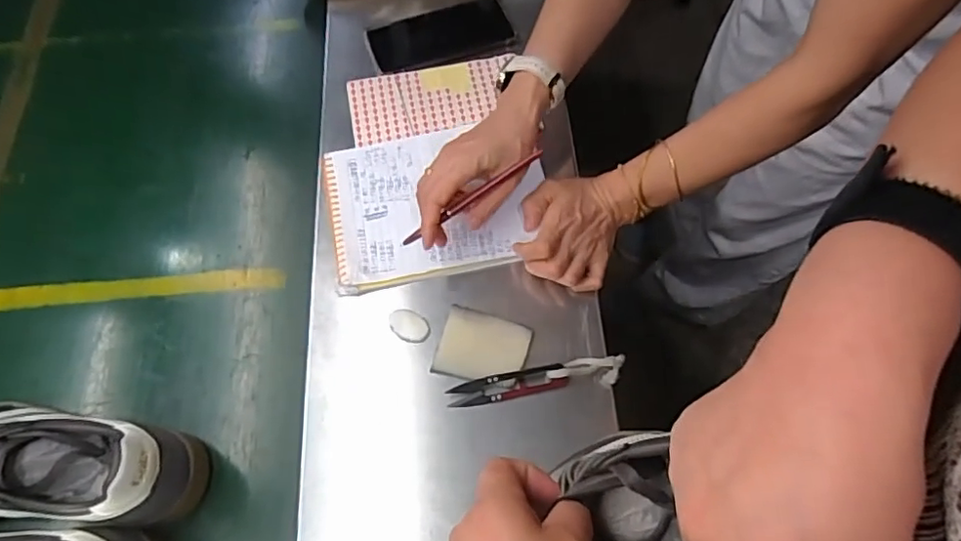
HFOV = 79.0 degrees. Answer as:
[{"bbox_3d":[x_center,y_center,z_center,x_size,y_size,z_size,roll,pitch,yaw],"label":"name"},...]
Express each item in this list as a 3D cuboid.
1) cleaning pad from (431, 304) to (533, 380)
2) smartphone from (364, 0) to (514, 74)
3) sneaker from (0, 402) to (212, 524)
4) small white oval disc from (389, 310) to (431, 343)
[{"bbox_3d":[0.002,0.068,0.512,0.076,0.010,0.061,14,67,8],"label":"cleaning pad"},{"bbox_3d":[-0.048,-0.270,0.670,0.160,0.016,0.078,-20,66,-7],"label":"smartphone"},{"bbox_3d":[-0.365,0.152,0.471,0.261,0.099,0.087,2,66,3],"label":"sneaker"},{"bbox_3d":[-0.064,0.049,0.523,0.039,0.004,0.025,31,70,15],"label":"small white oval disc"}]

